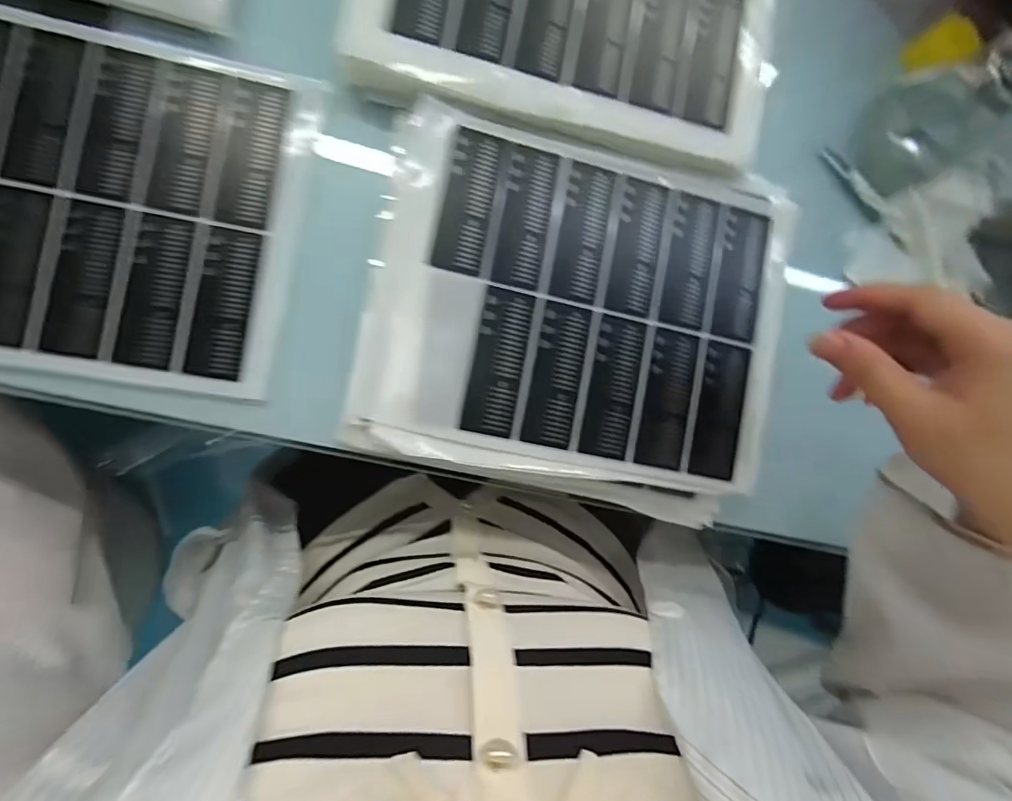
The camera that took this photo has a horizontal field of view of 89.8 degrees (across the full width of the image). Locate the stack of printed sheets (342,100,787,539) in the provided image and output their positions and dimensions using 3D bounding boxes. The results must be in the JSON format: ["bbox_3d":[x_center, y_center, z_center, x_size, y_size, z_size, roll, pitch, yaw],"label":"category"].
[{"bbox_3d":[0.051,-0.054,0.331,0.271,0.014,0.229,9,85,-10],"label":"stack of printed sheets"}]

